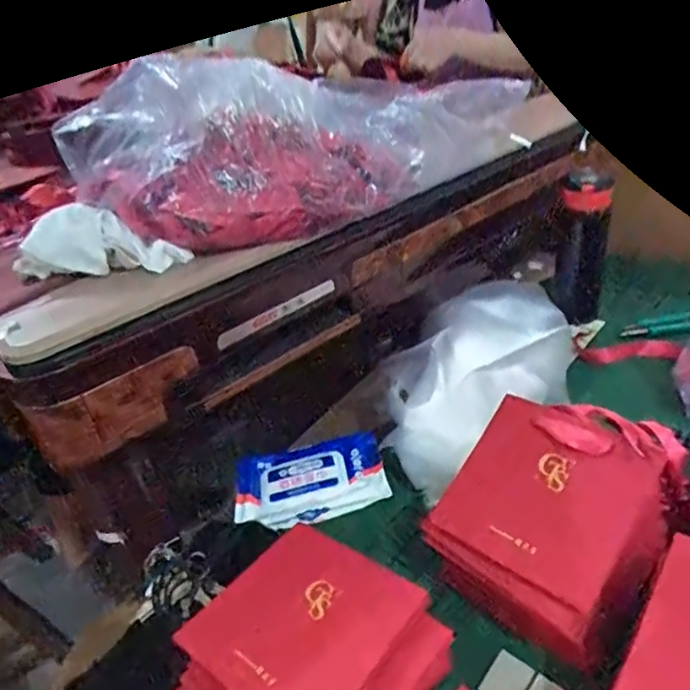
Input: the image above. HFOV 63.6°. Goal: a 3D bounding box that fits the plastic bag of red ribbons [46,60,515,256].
[{"bbox_3d":[-0.028,-0.238,0.609,0.507,0.145,0.174,-24,36,-23],"label":"plastic bag of red ribbons"}]

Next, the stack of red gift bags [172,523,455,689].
[{"bbox_3d":[-0.032,0.236,0.415,0.158,0.050,0.172,22,43,38],"label":"stack of red gift bags"}]

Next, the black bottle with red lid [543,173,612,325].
[{"bbox_3d":[0.330,-0.134,0.785,0.068,0.206,0.073,13,39,29],"label":"black bottle with red lid"}]

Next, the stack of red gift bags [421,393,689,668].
[{"bbox_3d":[0.172,0.134,0.463,0.159,0.061,0.198,30,89,34],"label":"stack of red gift bags"}]

